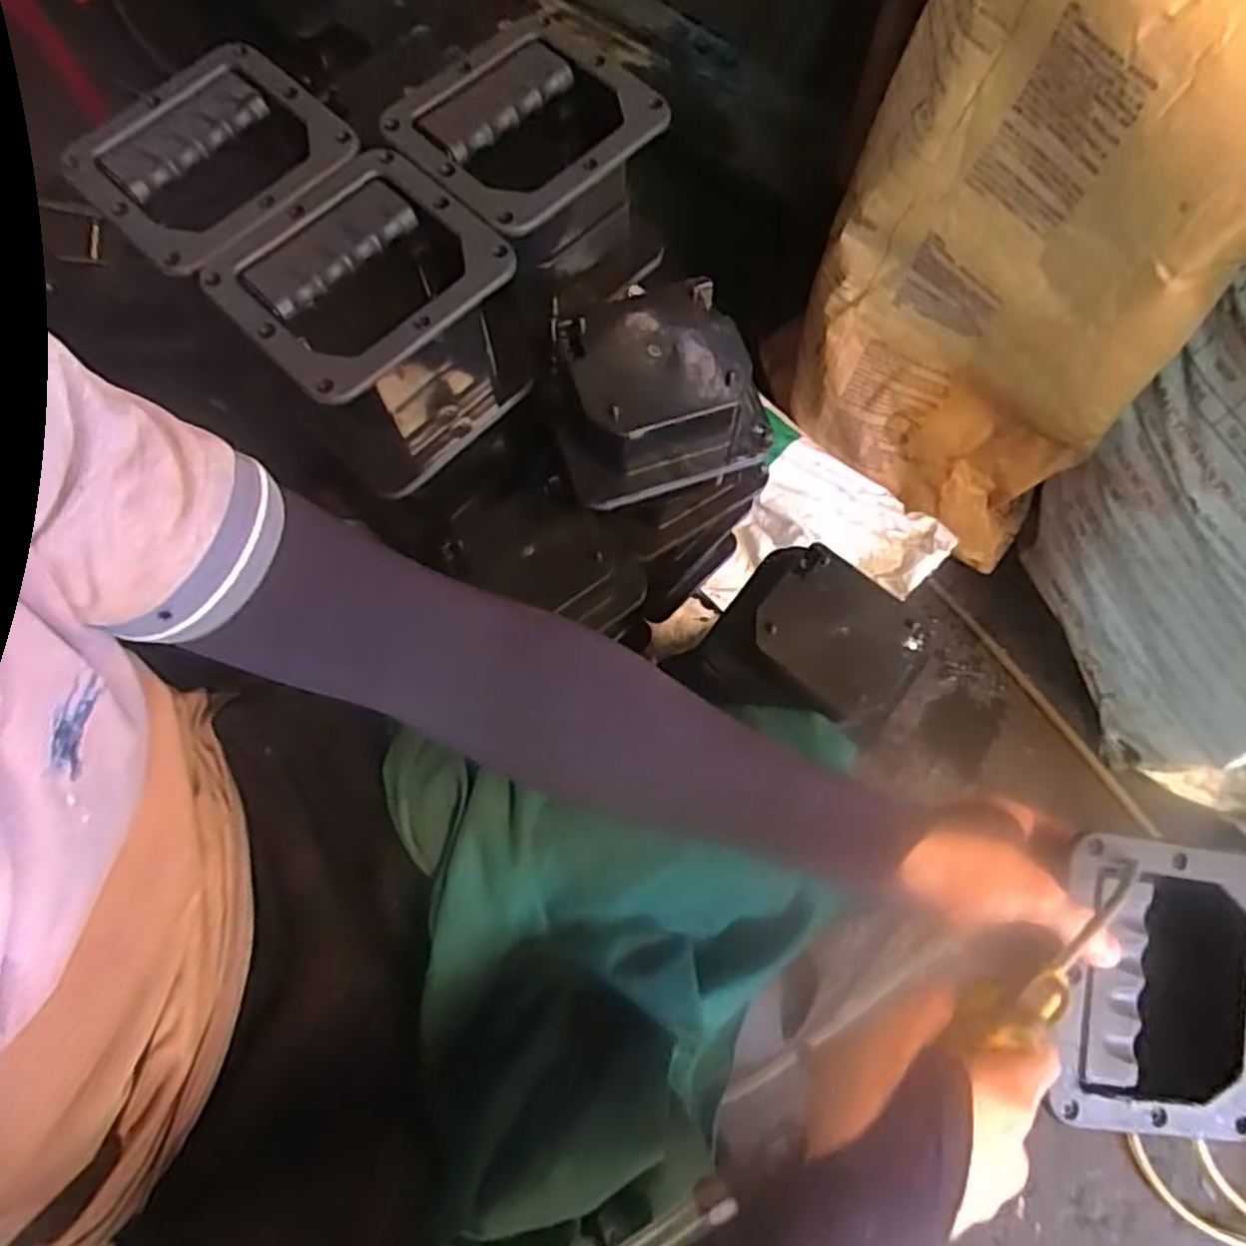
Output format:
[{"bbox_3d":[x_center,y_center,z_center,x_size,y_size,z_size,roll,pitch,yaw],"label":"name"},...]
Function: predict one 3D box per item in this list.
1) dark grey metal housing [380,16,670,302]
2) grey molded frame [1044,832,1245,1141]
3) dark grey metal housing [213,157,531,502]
[{"bbox_3d":[-0.060,-0.315,0.563,0.154,0.109,0.139,-41,75,-13],"label":"dark grey metal housing"},{"bbox_3d":[0.286,0.190,0.419,0.117,0.028,0.143,8,84,-10],"label":"grey molded frame"},{"bbox_3d":[-0.158,-0.194,0.539,0.151,0.137,0.144,-42,76,-13],"label":"dark grey metal housing"}]

